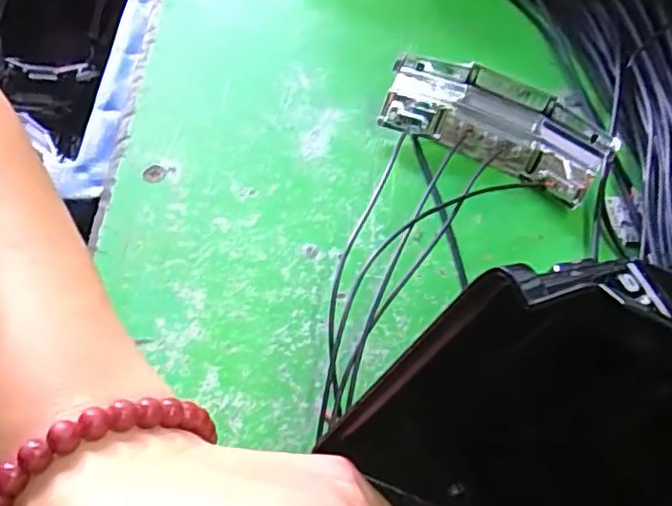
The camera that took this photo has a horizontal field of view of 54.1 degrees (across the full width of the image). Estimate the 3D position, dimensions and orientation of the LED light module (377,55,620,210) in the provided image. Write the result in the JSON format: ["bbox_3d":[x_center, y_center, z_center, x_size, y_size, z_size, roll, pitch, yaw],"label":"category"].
[{"bbox_3d":[0.071,-0.057,0.293,0.095,0.028,0.037,27,60,13],"label":"LED light module"}]

